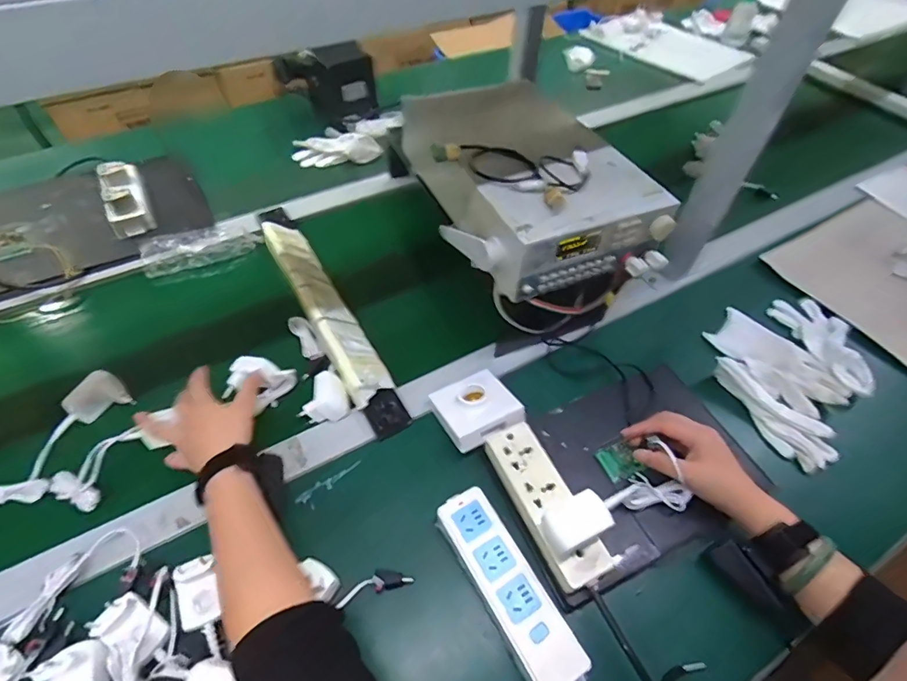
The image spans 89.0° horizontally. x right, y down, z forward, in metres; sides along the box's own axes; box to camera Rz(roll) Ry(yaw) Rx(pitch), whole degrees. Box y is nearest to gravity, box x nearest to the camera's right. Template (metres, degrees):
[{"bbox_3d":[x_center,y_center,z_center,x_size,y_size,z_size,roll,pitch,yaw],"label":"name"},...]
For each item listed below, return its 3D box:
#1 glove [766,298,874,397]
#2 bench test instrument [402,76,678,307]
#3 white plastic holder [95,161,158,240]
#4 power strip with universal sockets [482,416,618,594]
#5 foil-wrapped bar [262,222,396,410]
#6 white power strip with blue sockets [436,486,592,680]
[{"bbox_3d":[0.533,0.001,0.660,0.059,0.032,0.177,-9,54,-8],"label":"glove"},{"bbox_3d":[0.088,-0.219,0.624,0.235,0.100,0.372,-20,56,-16],"label":"bench test instrument"},{"bbox_3d":[-0.558,-0.241,0.786,0.061,0.073,0.145,-25,58,-19],"label":"white plastic holder"},{"bbox_3d":[0.095,0.168,0.488,0.058,0.031,0.170,-20,56,-15],"label":"power strip with universal sockets"},{"bbox_3d":[-0.189,-0.056,0.674,0.061,0.054,0.363,-26,58,-19],"label":"foil-wrapped bar"},{"bbox_3d":[0.054,0.248,0.468,0.059,0.036,0.195,-25,58,-19],"label":"white power strip with blue sockets"}]

